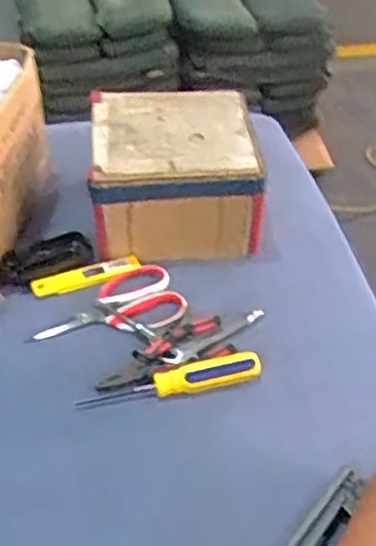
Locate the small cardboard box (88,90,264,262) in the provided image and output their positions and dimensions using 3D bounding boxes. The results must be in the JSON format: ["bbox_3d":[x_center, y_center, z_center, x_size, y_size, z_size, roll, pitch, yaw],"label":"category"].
[{"bbox_3d":[-0.015,-0.128,0.907,0.208,0.136,0.209,-3,41,-3],"label":"small cardboard box"}]

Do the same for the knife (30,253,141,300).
[{"bbox_3d":[-0.125,0.002,0.848,0.133,0.018,0.026,-17,44,-18],"label":"knife"}]

